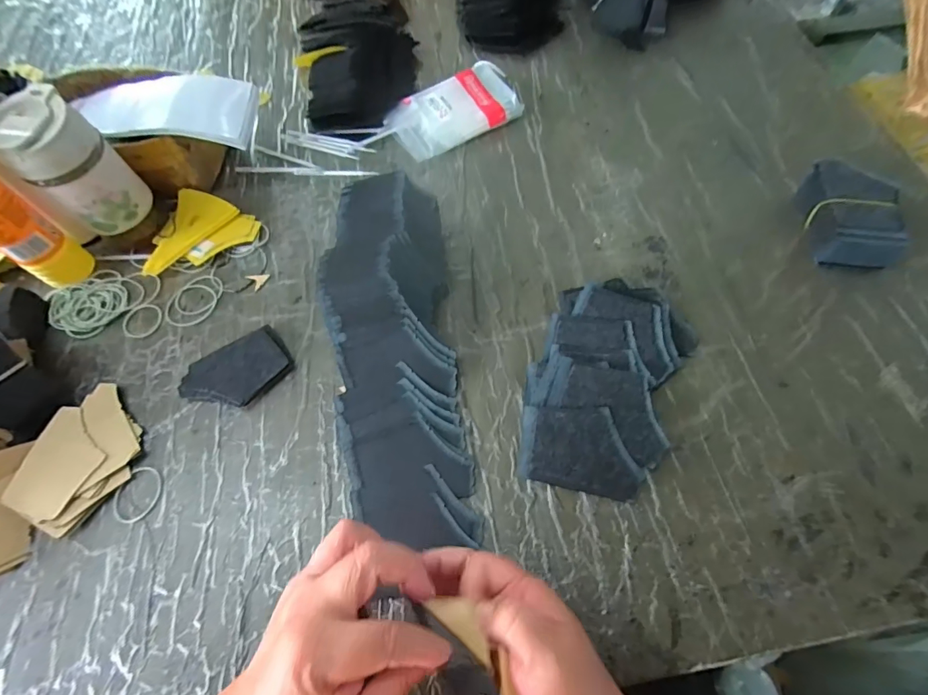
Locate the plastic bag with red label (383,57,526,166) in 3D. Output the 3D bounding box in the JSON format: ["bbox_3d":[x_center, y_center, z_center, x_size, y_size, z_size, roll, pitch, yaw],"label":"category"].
[{"bbox_3d":[-0.012,-0.322,0.595,0.171,0.027,0.099,-31,66,-11],"label":"plastic bag with red label"}]

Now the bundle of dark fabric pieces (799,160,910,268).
[{"bbox_3d":[0.407,-0.139,0.465,0.071,0.047,0.115,-1,64,3],"label":"bundle of dark fabric pieces"}]

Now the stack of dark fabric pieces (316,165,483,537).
[{"bbox_3d":[-0.071,-0.012,0.426,0.120,0.054,0.371,-8,64,-1],"label":"stack of dark fabric pieces"}]

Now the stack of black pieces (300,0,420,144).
[{"bbox_3d":[-0.164,-0.472,0.668,0.164,0.041,0.394,-13,64,-3],"label":"stack of black pieces"}]

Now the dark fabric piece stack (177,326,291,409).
[{"bbox_3d":[-0.227,0.026,0.440,0.102,0.012,0.071,-28,65,-10],"label":"dark fabric piece stack"}]

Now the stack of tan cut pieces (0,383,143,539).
[{"bbox_3d":[-0.355,0.100,0.406,0.095,0.023,0.111,30,69,17],"label":"stack of tan cut pieces"}]

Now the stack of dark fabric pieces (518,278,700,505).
[{"bbox_3d":[0.135,0.028,0.418,0.130,0.021,0.221,21,67,13],"label":"stack of dark fabric pieces"}]

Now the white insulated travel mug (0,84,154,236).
[{"bbox_3d":[-0.404,-0.188,0.457,0.080,0.121,0.072,-41,69,-17],"label":"white insulated travel mug"}]

